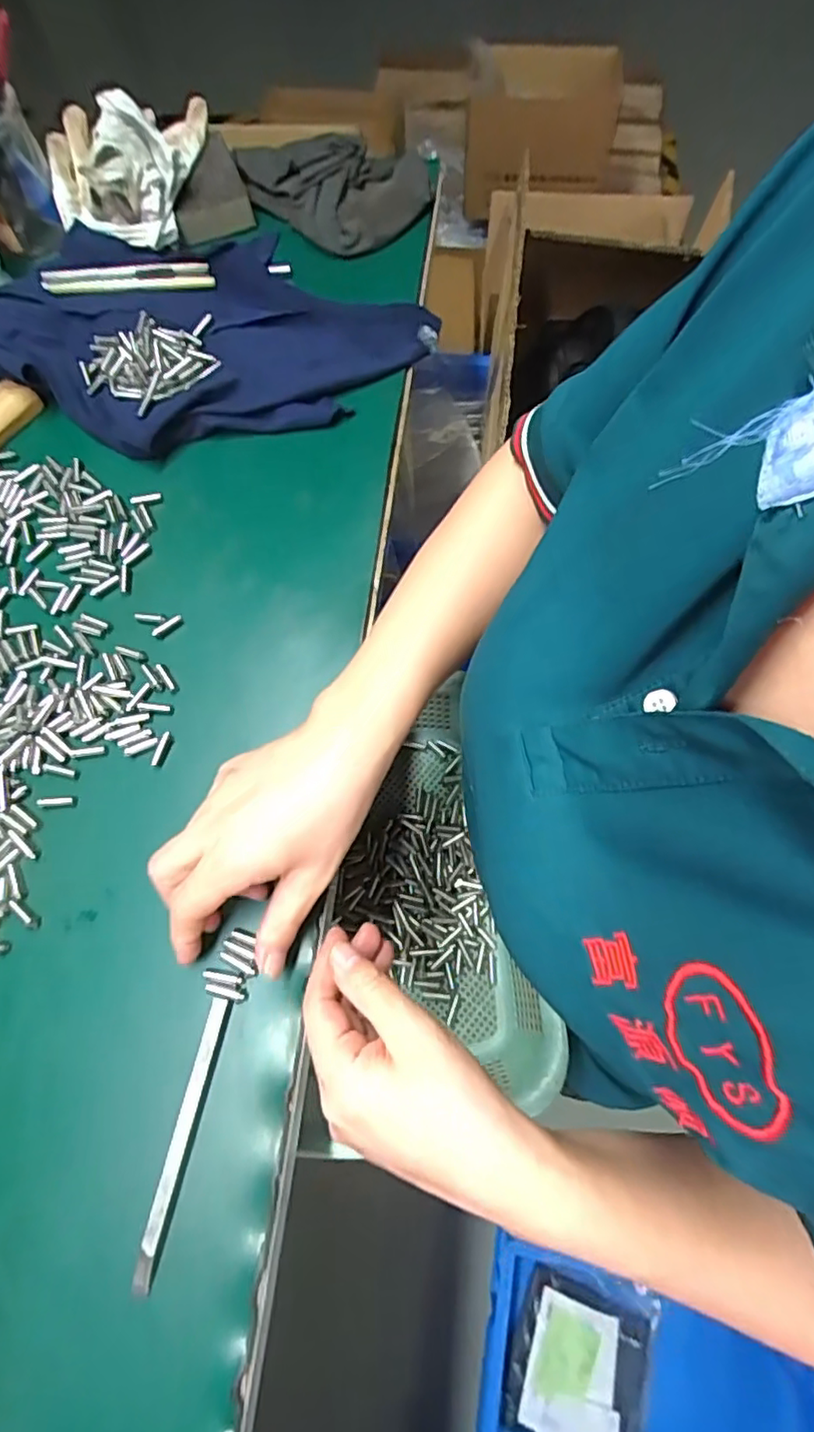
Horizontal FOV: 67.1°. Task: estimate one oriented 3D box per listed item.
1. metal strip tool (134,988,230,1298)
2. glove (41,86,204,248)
[{"bbox_3d":[-0.108,0.202,0.296,0.009,0.004,0.121,11,69,5],"label":"metal strip tool"},{"bbox_3d":[-0.246,-0.470,0.514,0.126,0.055,0.142,6,69,3],"label":"glove"}]

